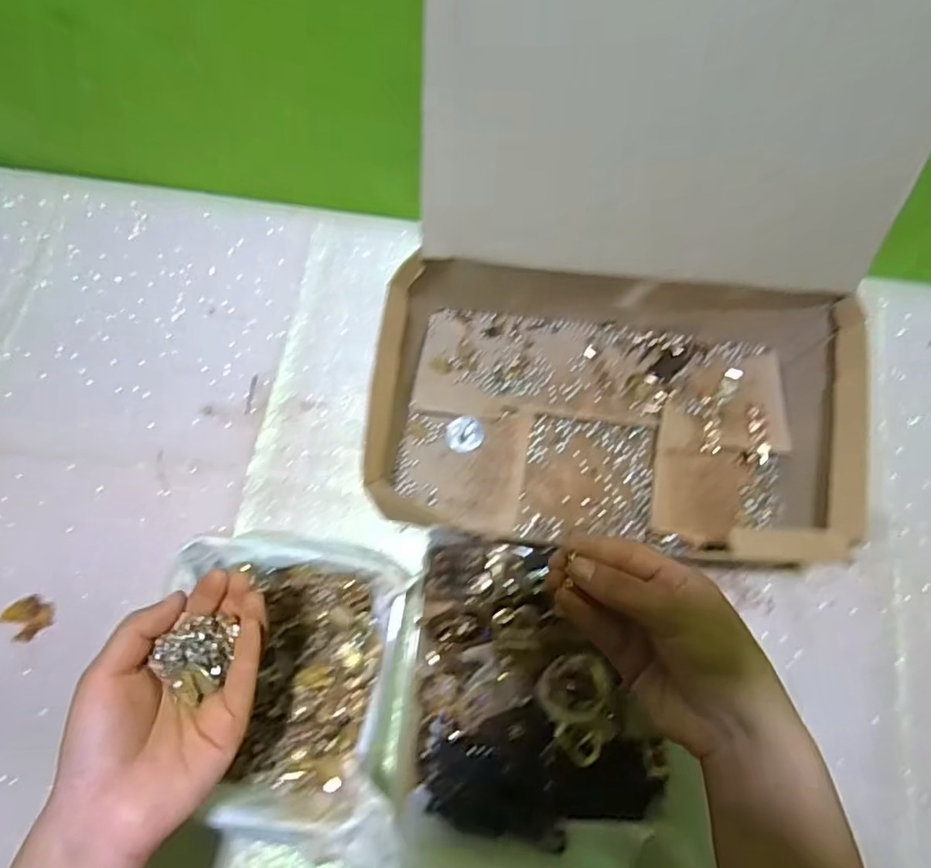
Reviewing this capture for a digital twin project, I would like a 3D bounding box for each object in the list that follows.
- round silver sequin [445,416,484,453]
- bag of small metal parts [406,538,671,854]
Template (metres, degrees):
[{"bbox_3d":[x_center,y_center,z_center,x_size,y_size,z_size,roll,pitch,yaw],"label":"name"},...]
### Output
[{"bbox_3d":[0.000,0.001,0.496,0.032,0.004,0.031,0,73,1],"label":"round silver sequin"},{"bbox_3d":[0.053,0.170,0.395,0.174,0.049,0.193,3,90,-1],"label":"bag of small metal parts"}]

